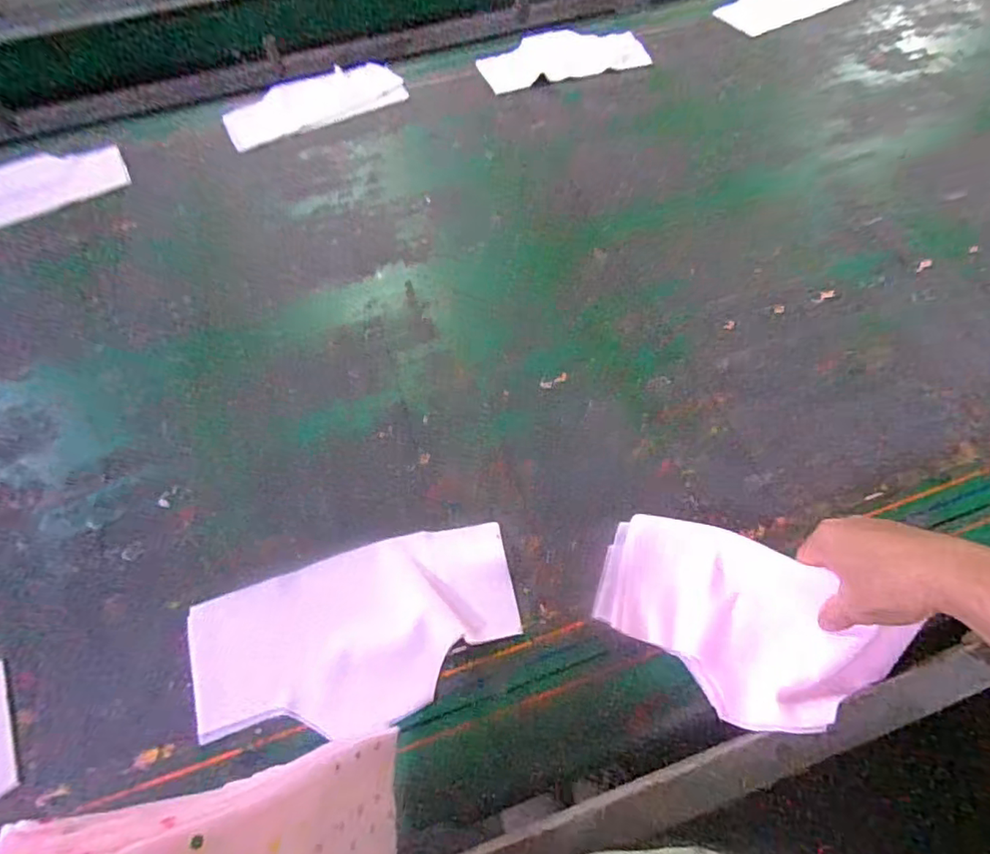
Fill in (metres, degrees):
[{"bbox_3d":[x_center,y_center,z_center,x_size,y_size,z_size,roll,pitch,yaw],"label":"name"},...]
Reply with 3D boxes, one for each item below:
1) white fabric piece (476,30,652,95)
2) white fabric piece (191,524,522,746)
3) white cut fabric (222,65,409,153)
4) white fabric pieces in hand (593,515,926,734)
[{"bbox_3d":[0.122,-0.723,1.051,0.299,0.015,0.181,-15,59,-6],"label":"white fabric piece"},{"bbox_3d":[-0.130,0.198,0.516,0.304,0.013,0.159,-15,59,-6],"label":"white fabric piece"},{"bbox_3d":[-0.340,-0.613,1.023,0.328,0.011,0.179,-22,60,-10],"label":"white cut fabric"},{"bbox_3d":[0.223,0.180,0.495,0.253,0.041,0.144,25,63,17],"label":"white fabric pieces in hand"}]

